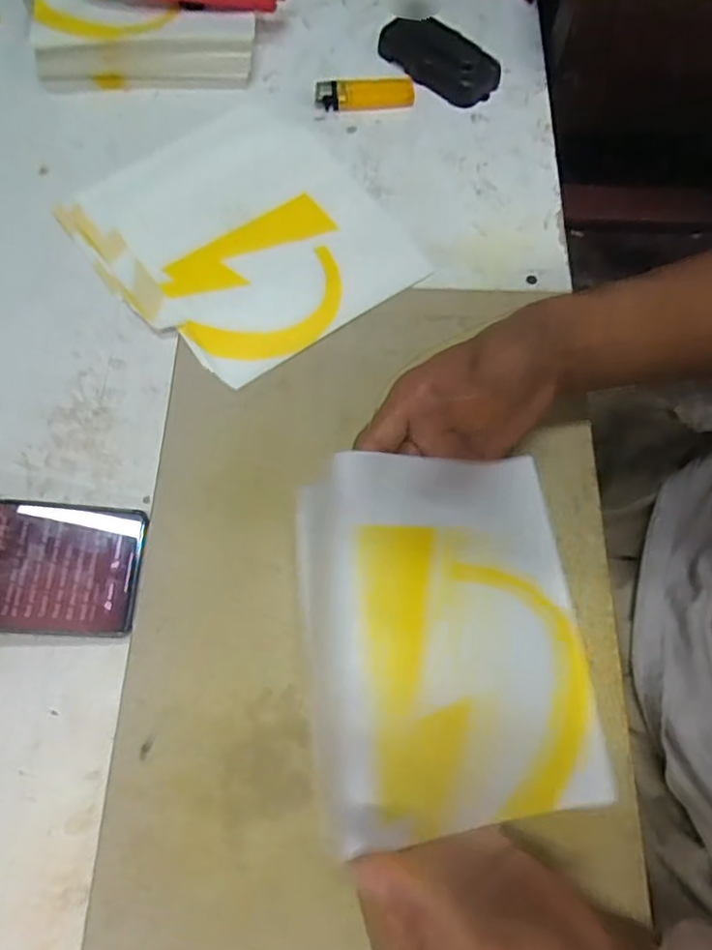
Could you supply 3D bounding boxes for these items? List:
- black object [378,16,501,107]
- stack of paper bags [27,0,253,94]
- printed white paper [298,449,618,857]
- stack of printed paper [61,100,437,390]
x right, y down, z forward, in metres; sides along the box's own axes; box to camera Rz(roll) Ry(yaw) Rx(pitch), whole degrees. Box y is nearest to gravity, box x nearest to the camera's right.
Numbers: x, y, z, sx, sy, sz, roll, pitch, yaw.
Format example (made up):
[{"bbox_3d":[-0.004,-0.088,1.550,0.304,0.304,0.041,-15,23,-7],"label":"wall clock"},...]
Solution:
[{"bbox_3d":[0.069,-0.353,0.492,0.104,0.026,0.055,36,74,12],"label":"black object"},{"bbox_3d":[-0.181,-0.401,0.482,0.190,0.071,0.158,-6,70,-2],"label":"stack of paper bags"},{"bbox_3d":[0.045,0.073,0.280,0.138,0.013,0.167,1,73,-18],"label":"printed white paper"},{"bbox_3d":[-0.090,-0.184,0.433,0.194,0.011,0.227,-35,73,-12],"label":"stack of printed paper"}]

